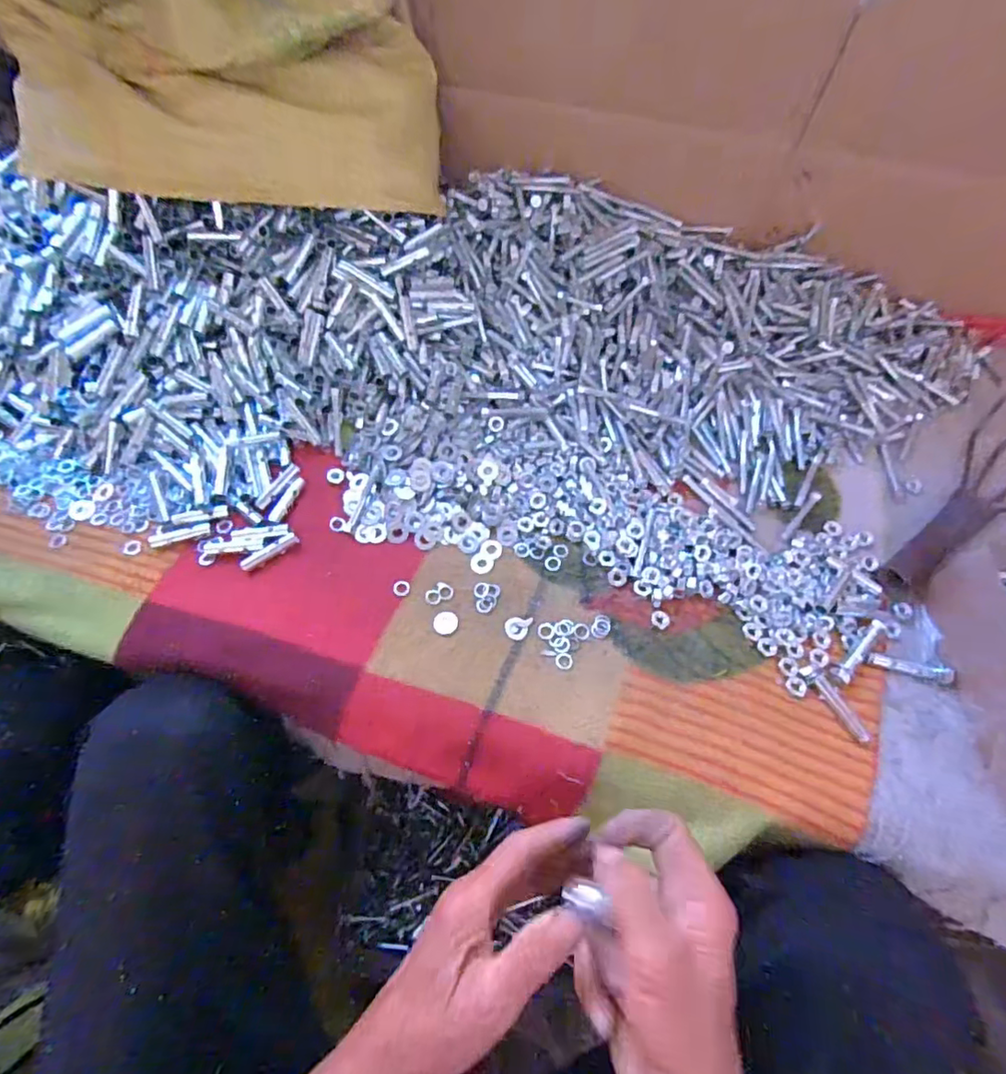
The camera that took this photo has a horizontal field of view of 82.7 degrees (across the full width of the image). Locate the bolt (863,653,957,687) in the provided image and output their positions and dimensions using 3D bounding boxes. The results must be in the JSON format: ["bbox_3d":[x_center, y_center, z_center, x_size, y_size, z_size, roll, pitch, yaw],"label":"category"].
[{"bbox_3d":[0.289,0.092,0.406,0.061,0.008,0.010,15,62,6],"label":"bolt"}]

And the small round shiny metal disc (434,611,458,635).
[{"bbox_3d":[-0.042,0.062,0.417,0.017,0.004,0.017,1,61,-2],"label":"small round shiny metal disc"}]

